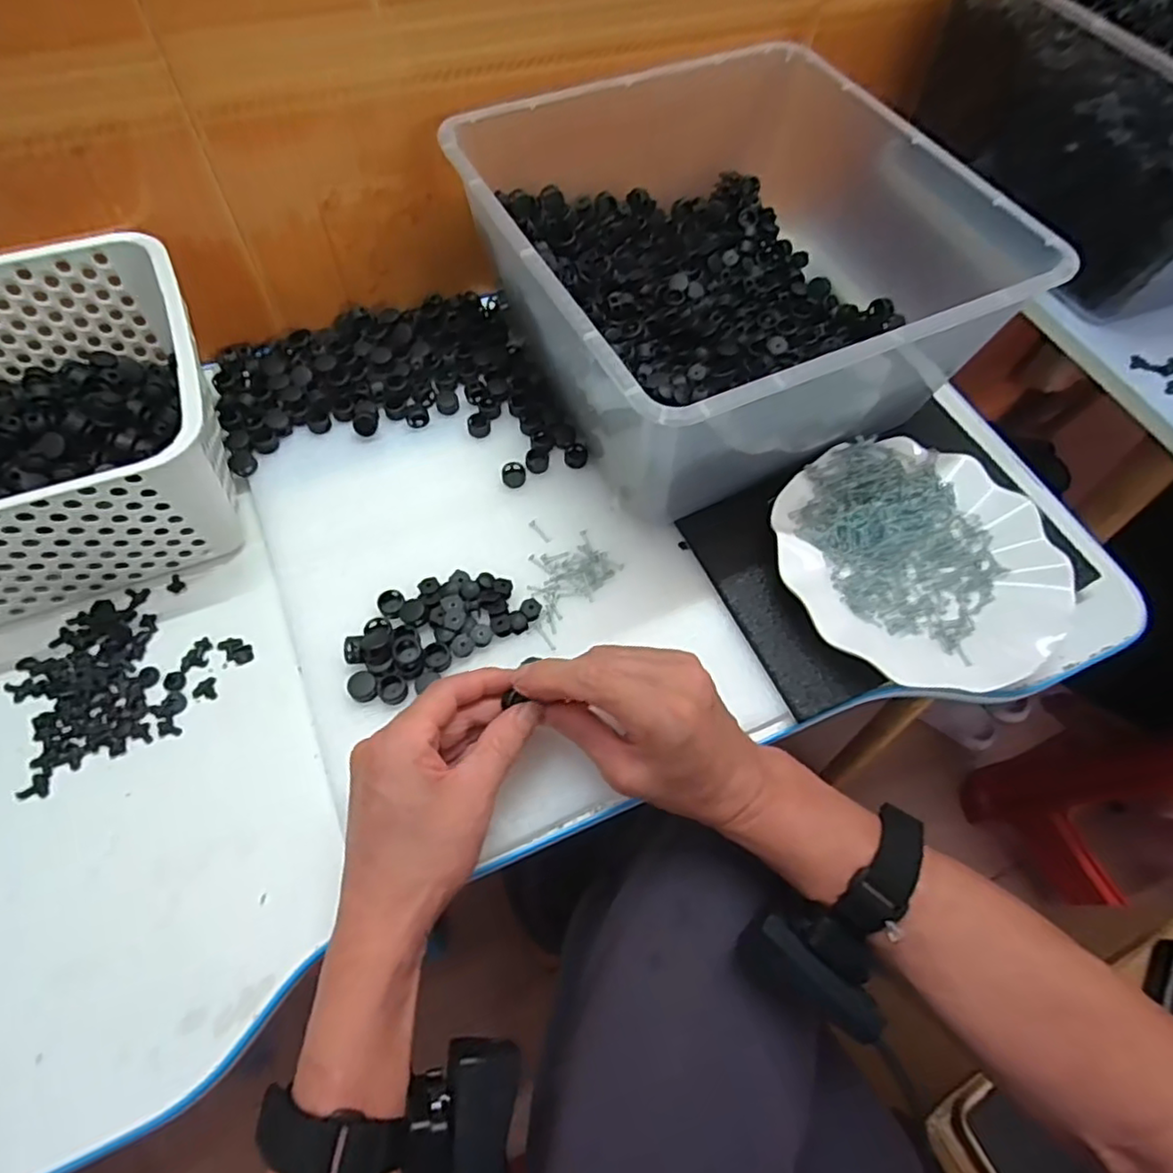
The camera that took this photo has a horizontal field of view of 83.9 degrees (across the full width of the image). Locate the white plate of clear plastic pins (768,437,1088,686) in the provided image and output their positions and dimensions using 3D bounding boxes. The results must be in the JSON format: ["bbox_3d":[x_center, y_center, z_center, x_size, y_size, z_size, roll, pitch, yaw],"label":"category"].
[{"bbox_3d":[0.219,-0.019,0.432,0.180,0.023,0.178,2,62,-3],"label":"white plate of clear plastic pins"}]

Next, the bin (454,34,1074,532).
[{"bbox_3d":[0.097,-0.237,0.470,0.320,0.140,0.337,-24,68,-13],"label":"bin"}]

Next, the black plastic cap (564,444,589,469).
[{"bbox_3d":[-0.008,-0.097,0.486,0.018,0.004,0.019,2,62,-3],"label":"black plastic cap"}]

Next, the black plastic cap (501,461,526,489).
[{"bbox_3d":[-0.053,-0.081,0.474,0.017,0.007,0.019,-6,63,-7],"label":"black plastic cap"}]

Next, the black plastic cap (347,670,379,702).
[{"bbox_3d":[-0.133,0.061,0.392,0.018,0.010,0.017,2,62,-3],"label":"black plastic cap"}]

